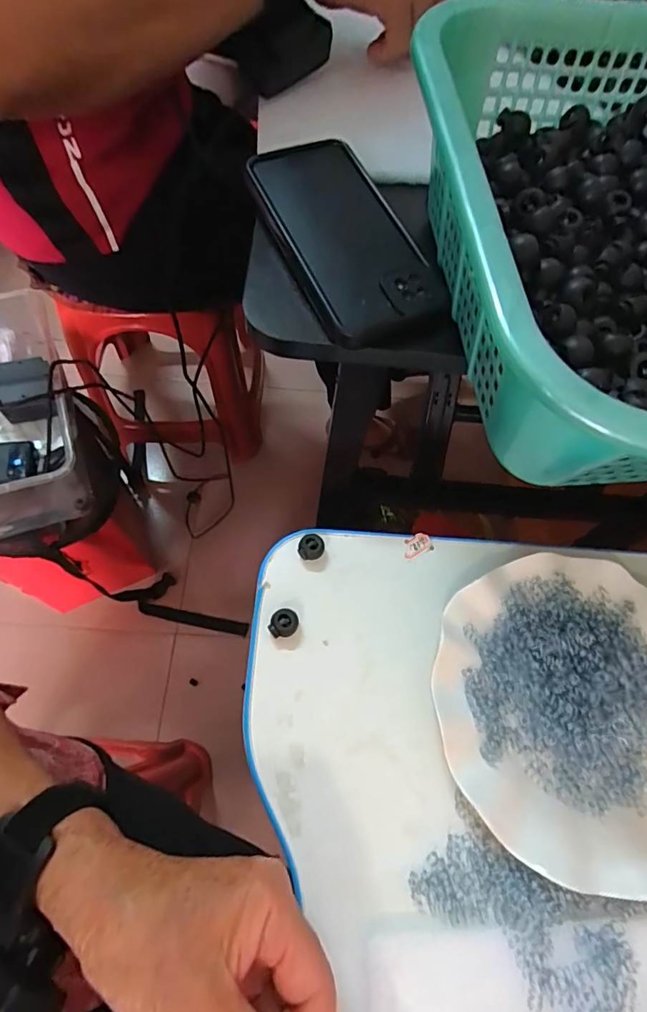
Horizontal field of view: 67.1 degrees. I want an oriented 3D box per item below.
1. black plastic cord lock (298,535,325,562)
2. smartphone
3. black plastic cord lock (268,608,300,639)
[{"bbox_3d":[-0.008,0.030,0.341,0.018,0.012,0.015,-8,66,-8],"label":"black plastic cord lock"},{"bbox_3d":[0.011,-0.178,0.313,0.081,0.010,0.165,-20,68,-13],"label":"smartphone"},{"bbox_3d":[-0.026,0.077,0.318,0.019,0.011,0.017,-6,66,-7],"label":"black plastic cord lock"}]

